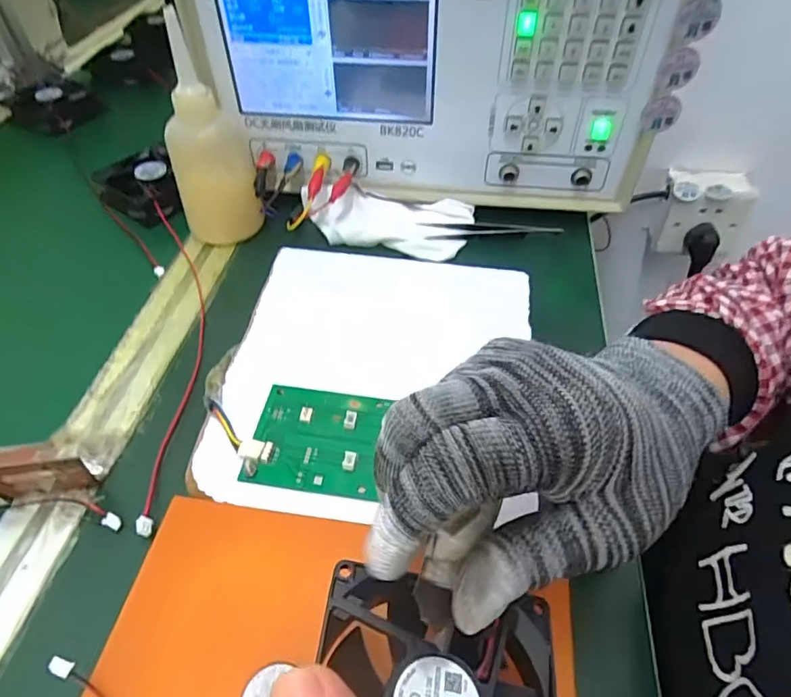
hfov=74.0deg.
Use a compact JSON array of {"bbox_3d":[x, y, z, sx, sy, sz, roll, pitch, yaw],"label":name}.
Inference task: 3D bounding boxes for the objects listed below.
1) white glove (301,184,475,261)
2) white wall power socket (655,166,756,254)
[{"bbox_3d":[-0.008,-0.109,0.433,0.142,0.029,0.063,1,48,2],"label":"white glove"},{"bbox_3d":[0.352,-0.159,0.609,0.087,0.081,0.053,7,49,7],"label":"white wall power socket"}]

